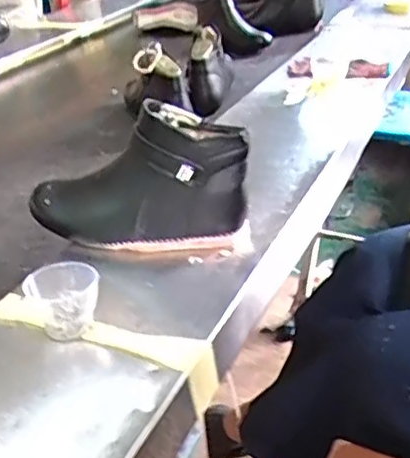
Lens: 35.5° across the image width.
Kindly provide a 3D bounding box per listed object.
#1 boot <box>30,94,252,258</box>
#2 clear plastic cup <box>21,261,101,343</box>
[{"bbox_3d":[-0.077,-0.045,0.720,0.246,0.170,0.082,6,31,19],"label":"boot"},{"bbox_3d":[-0.133,0.064,0.595,0.056,0.053,0.054,-4,29,2],"label":"clear plastic cup"}]

